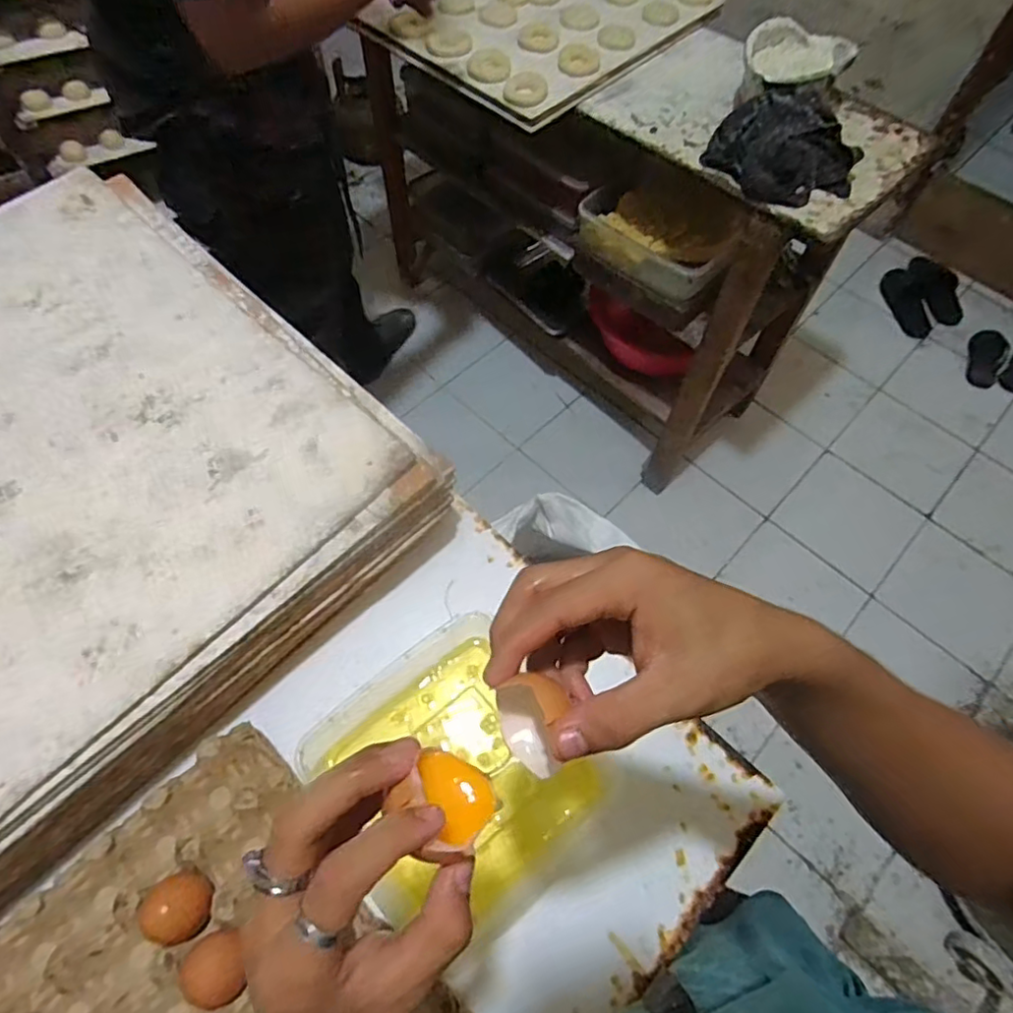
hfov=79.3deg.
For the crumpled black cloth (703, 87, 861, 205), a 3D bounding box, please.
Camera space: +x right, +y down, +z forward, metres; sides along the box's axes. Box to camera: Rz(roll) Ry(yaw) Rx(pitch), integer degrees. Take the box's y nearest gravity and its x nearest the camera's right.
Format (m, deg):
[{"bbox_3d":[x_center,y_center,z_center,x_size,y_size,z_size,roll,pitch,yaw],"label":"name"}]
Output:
[{"bbox_3d":[0.422,-0.555,0.942,0.147,0.097,0.205,-32,67,-18],"label":"crumpled black cloth"}]

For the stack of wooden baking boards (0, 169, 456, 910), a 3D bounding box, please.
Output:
[{"bbox_3d":[-0.463,-0.016,0.580,0.588,0.106,0.594,41,68,18],"label":"stack of wooden baking boards"}]

